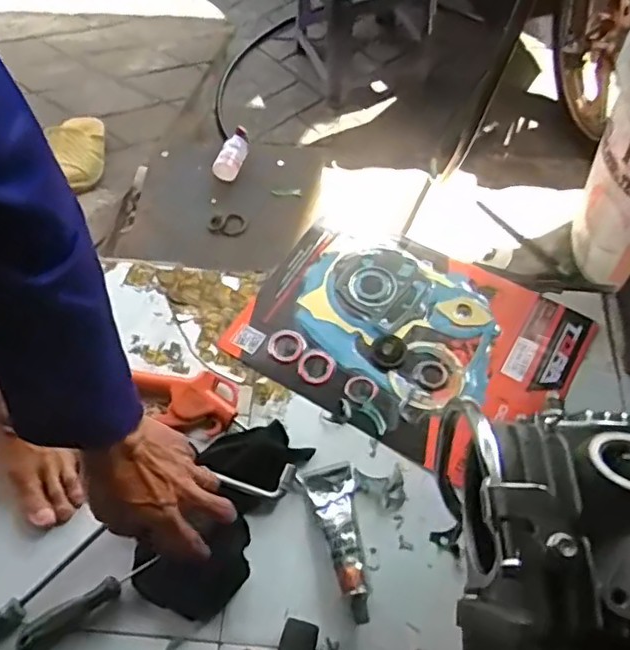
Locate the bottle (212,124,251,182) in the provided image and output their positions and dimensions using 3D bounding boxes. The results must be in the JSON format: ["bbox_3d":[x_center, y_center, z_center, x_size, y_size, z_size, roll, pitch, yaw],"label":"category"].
[{"bbox_3d":[-0.128,-0.273,0.947,0.037,0.031,0.090,17,62,11],"label":"bottle"}]

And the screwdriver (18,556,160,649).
[{"bbox_3d":[-0.205,0.253,0.543,0.132,0.023,0.021,-29,64,-15],"label":"screwdriver"}]

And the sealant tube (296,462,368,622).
[{"bbox_3d":[0.022,0.201,0.559,0.048,0.028,0.140,-9,60,-4],"label":"sealant tube"}]

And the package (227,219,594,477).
[{"bbox_3d":[0.105,0.009,0.677,0.348,0.007,0.251,28,64,16],"label":"package"}]

